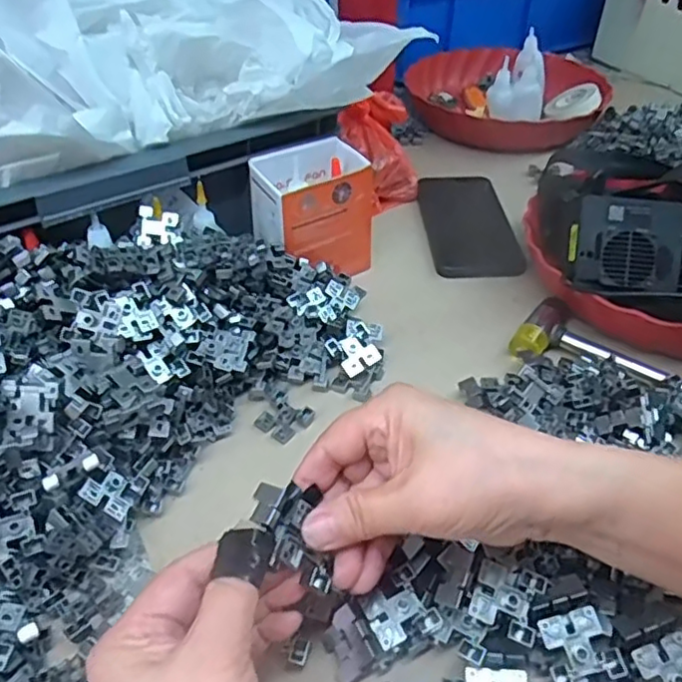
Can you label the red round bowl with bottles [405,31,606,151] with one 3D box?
[{"bbox_3d":[0.203,-0.317,0.793,0.233,0.066,0.249,-1,42,1],"label":"red round bowl with bottles"}]

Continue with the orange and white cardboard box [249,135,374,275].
[{"bbox_3d":[-0.024,-0.104,0.530,0.092,0.100,0.067,-29,49,-29],"label":"orange and white cardboard box"}]

